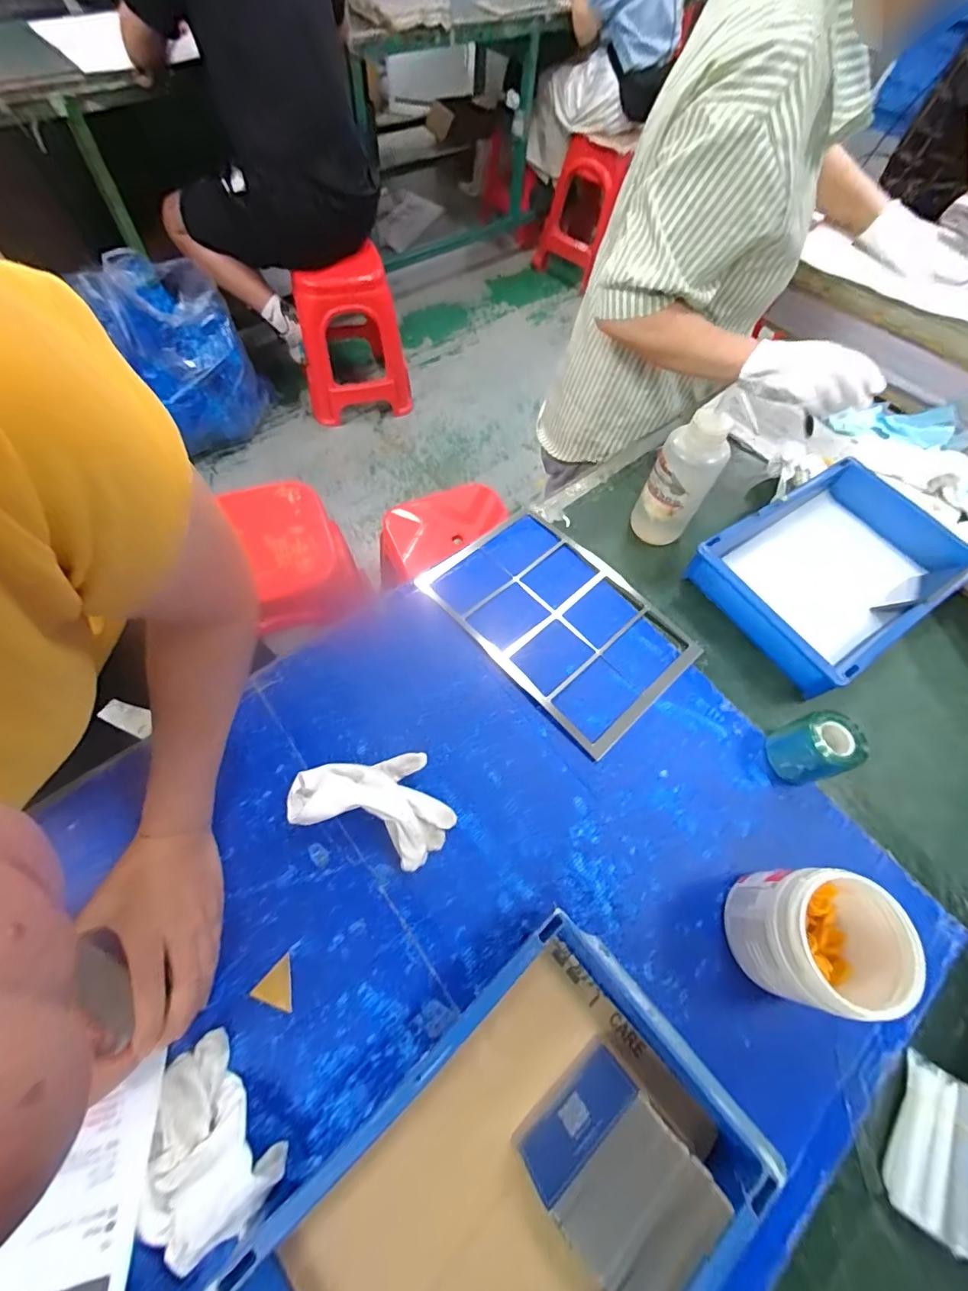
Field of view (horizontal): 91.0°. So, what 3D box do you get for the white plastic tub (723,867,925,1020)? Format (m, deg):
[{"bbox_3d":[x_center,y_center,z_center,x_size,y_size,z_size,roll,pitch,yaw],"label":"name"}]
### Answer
[{"bbox_3d":[0.266,0.237,0.387,0.101,0.106,0.092,1,63,-3],"label":"white plastic tub"}]

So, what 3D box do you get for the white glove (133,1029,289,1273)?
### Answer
[{"bbox_3d":[-0.196,0.352,0.329,0.076,0.044,0.110,-38,71,-20],"label":"white glove"}]

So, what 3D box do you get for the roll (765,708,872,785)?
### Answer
[{"bbox_3d":[0.325,0.104,0.474,0.058,0.072,0.057,1,63,-3],"label":"roll"}]

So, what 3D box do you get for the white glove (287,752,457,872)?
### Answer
[{"bbox_3d":[-0.102,0.138,0.442,0.152,0.041,0.095,20,63,7],"label":"white glove"}]

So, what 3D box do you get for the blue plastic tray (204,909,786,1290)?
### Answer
[{"bbox_3d":[0.019,0.375,0.317,0.301,0.072,0.207,-37,70,-20],"label":"blue plastic tray"}]

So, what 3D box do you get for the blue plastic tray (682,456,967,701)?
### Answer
[{"bbox_3d":[0.422,-0.092,0.588,0.300,0.066,0.206,-31,68,-17],"label":"blue plastic tray"}]

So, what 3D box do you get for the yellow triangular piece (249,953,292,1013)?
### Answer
[{"bbox_3d":[-0.173,0.279,0.388,0.030,0.004,0.037,-9,64,-8],"label":"yellow triangular piece"}]

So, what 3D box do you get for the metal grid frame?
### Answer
[{"bbox_3d":[0.088,-0.037,0.570,0.194,0.010,0.298,-39,71,-21],"label":"metal grid frame"}]

